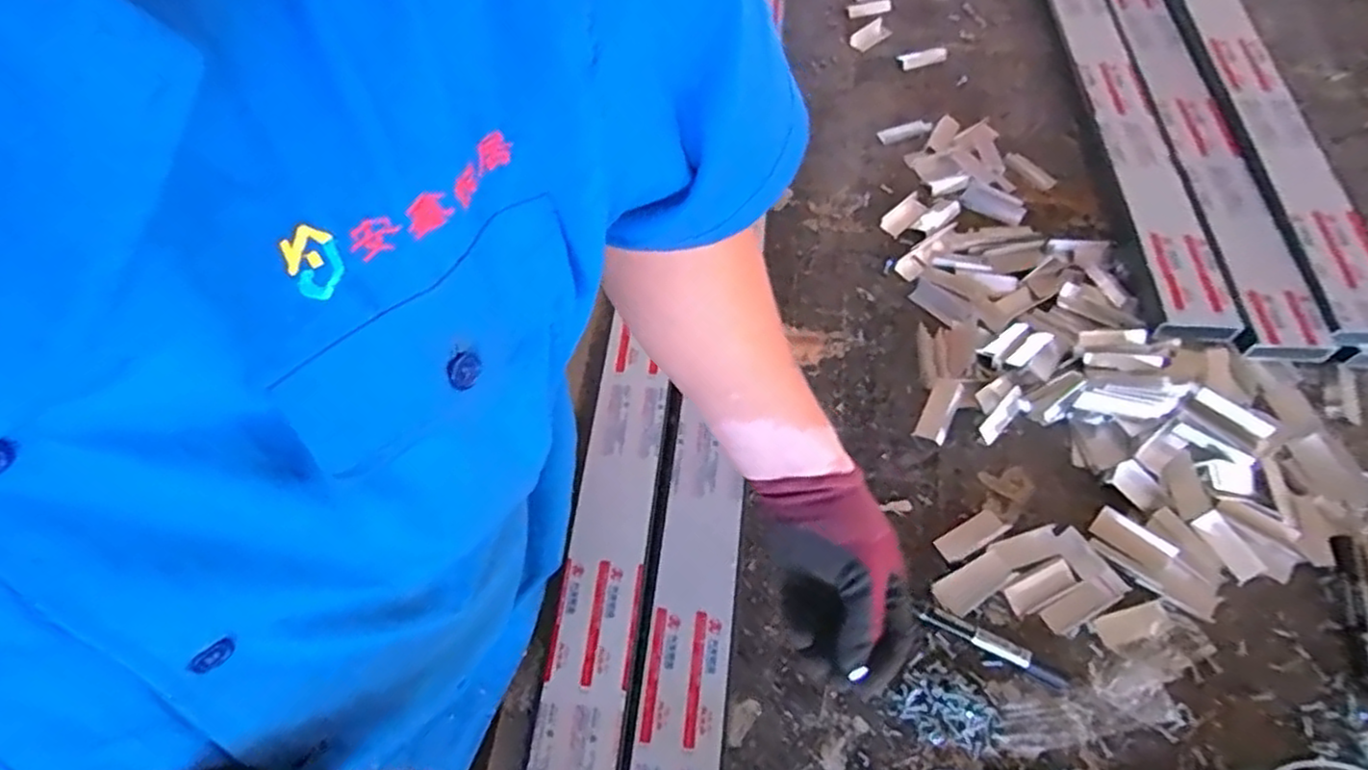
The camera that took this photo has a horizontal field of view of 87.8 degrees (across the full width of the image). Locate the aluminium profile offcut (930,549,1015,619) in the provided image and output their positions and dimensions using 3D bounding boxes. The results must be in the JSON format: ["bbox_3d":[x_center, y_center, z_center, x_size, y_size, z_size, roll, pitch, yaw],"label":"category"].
[{"bbox_3d":[0.269,0.184,0.661,0.076,0.004,0.035,-29,61,-15],"label":"aluminium profile offcut"}]

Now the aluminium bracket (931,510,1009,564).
[{"bbox_3d":[0.280,0.147,0.695,0.071,0.007,0.027,-26,60,-13],"label":"aluminium bracket"}]

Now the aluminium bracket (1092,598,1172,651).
[{"bbox_3d":[0.407,0.215,0.642,0.070,0.006,0.027,-16,58,-7],"label":"aluminium bracket"}]

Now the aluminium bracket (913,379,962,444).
[{"bbox_3d":[0.269,0.028,0.752,0.030,0.011,0.070,24,79,12],"label":"aluminium bracket"}]

